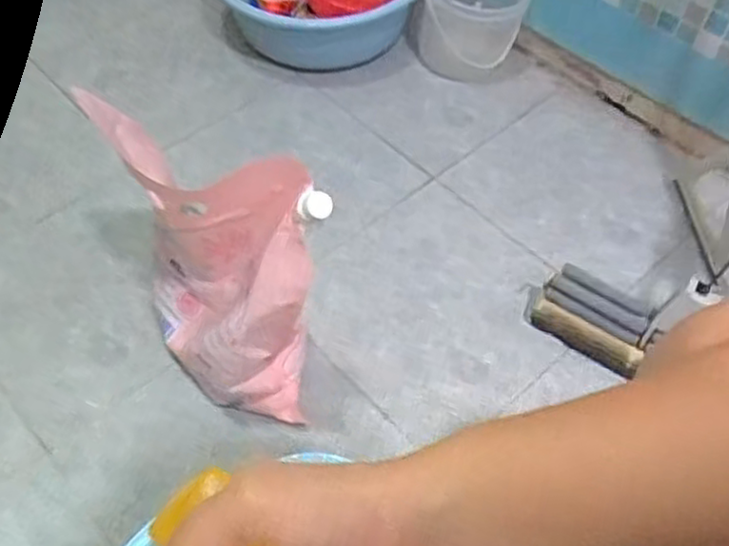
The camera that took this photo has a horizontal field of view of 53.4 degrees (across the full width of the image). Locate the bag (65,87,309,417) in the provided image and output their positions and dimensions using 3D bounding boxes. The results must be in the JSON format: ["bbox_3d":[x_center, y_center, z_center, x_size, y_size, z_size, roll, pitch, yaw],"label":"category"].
[{"bbox_3d":[-0.144,0.004,0.739,0.127,0.316,0.238,-32,59,-22],"label":"bag"}]

